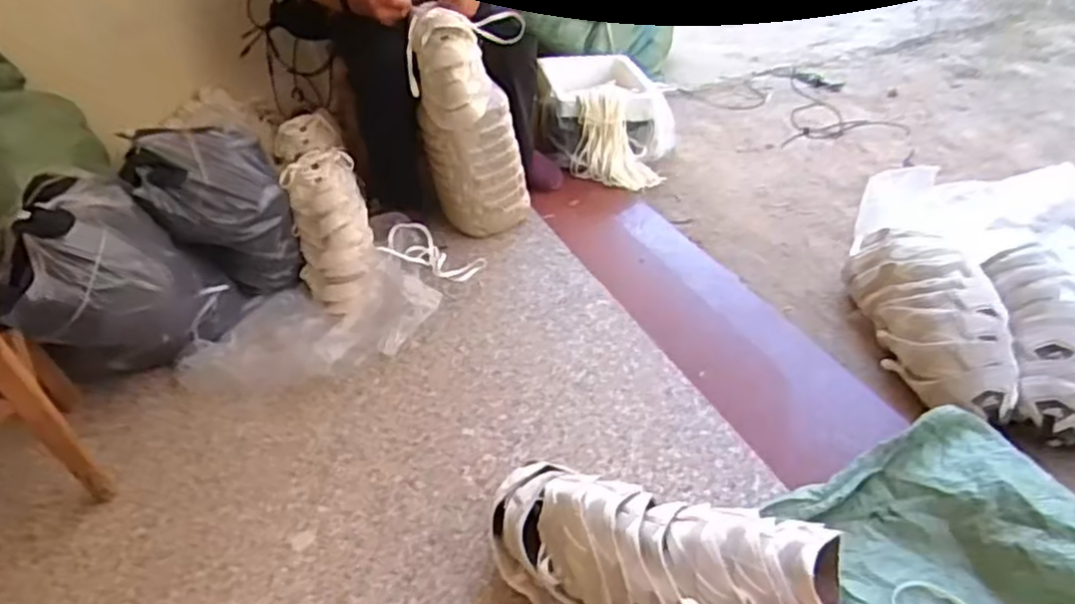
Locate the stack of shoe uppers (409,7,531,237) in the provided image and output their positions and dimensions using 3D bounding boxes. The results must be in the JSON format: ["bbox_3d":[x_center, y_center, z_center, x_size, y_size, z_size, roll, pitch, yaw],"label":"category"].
[{"bbox_3d":[-0.142,-0.358,1.524,0.164,0.460,0.149,-33,43,-27],"label":"stack of shoe uppers"}]

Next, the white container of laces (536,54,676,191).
[{"bbox_3d":[0.179,-0.486,1.890,0.327,0.210,0.501,-6,37,6],"label":"white container of laces"}]

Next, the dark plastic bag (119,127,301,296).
[{"bbox_3d":[-0.649,-0.184,1.481,0.267,0.319,0.180,-19,38,-11],"label":"dark plastic bag"}]

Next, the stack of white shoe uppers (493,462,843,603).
[{"bbox_3d":[0.145,0.312,0.833,0.443,0.134,0.196,6,40,20],"label":"stack of white shoe uppers"}]

